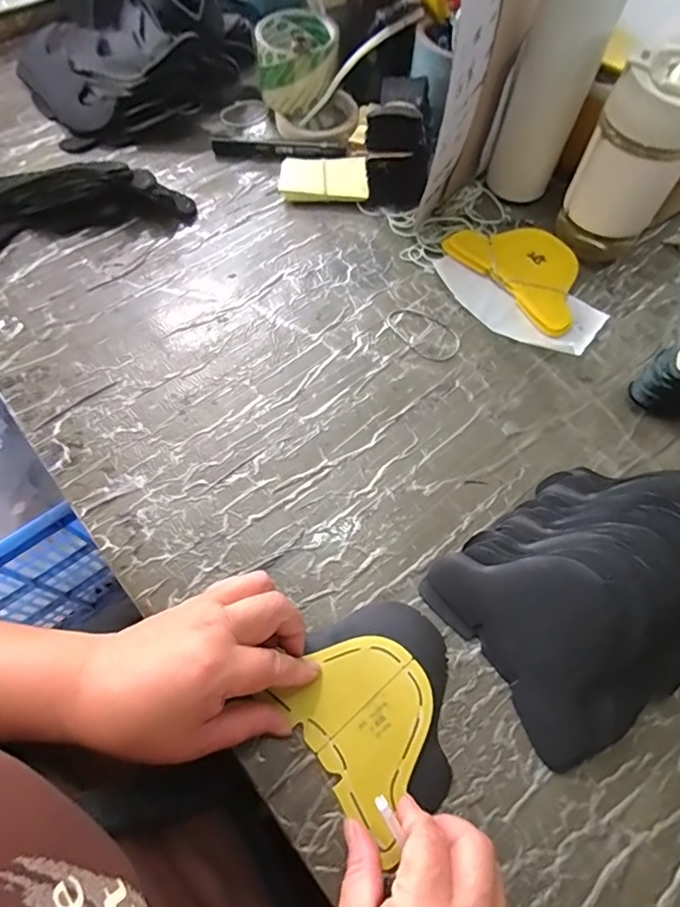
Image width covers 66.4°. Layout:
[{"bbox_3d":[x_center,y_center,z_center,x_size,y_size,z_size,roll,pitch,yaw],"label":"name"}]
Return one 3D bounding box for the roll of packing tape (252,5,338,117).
[{"bbox_3d":[-0.048,-0.433,0.581,0.087,0.074,0.090,0,62,0],"label":"roll of packing tape"}]

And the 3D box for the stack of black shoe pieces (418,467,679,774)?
[{"bbox_3d":[0.175,0.083,0.343,0.198,0.052,0.147,-30,66,-15],"label":"stack of black shoe pieces"}]

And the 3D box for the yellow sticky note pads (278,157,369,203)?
[{"bbox_3d":[-0.017,-0.284,0.542,0.089,0.020,0.056,-2,62,-2],"label":"yellow sticky note pads"}]

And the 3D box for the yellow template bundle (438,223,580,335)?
[{"bbox_3d":[0.181,-0.182,0.502,0.095,0.012,0.140,-37,68,-18],"label":"yellow template bundle"}]

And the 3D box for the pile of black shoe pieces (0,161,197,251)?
[{"bbox_3d":[-0.280,-0.250,0.516,0.256,0.040,0.089,-11,63,-6],"label":"pile of black shoe pieces"}]

